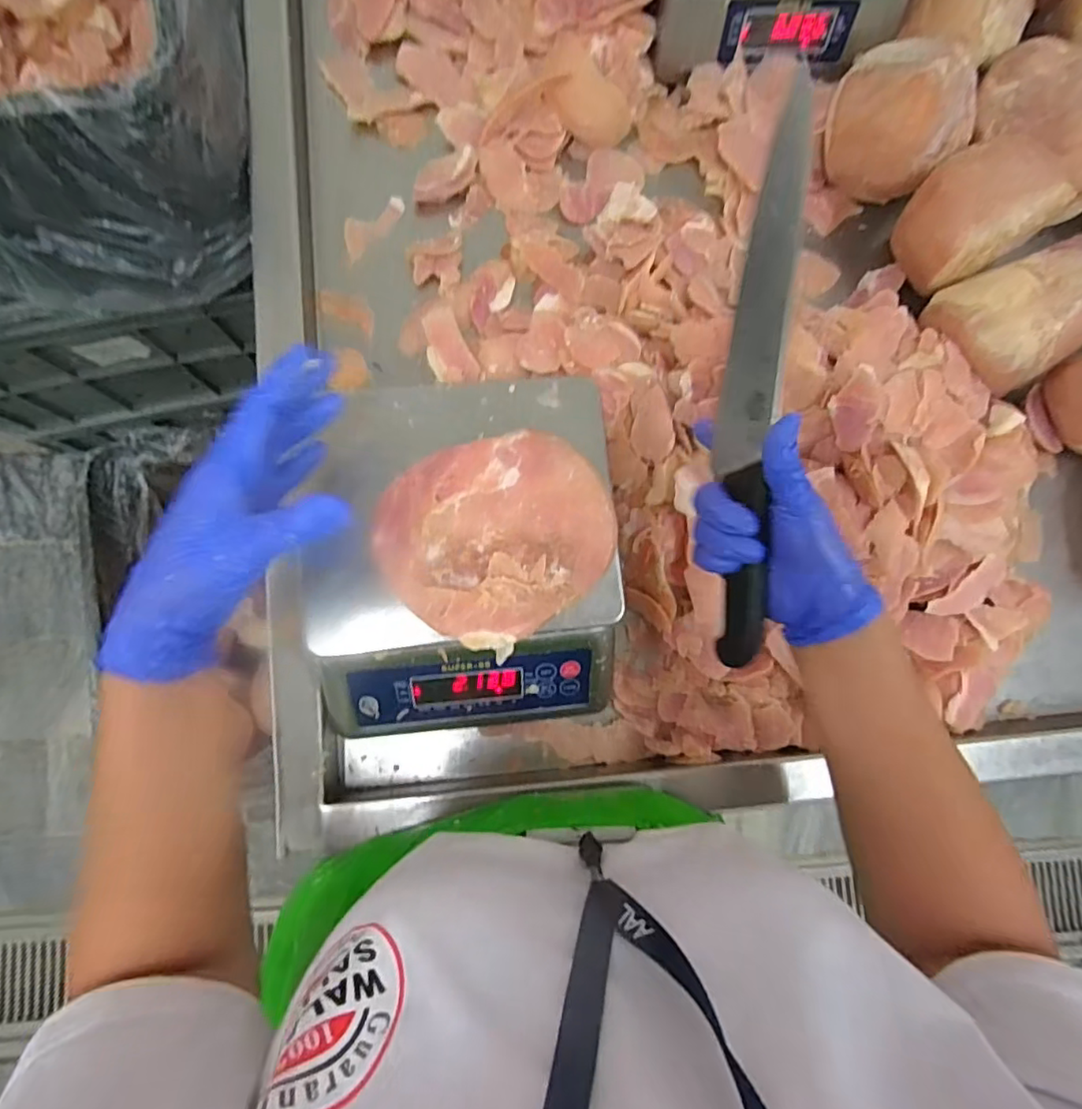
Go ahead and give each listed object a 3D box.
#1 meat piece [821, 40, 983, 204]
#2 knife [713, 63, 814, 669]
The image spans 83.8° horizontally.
[{"bbox_3d":[0.320,-0.390,0.534,0.119,0.088,0.097,30,83,0],"label":"meat piece"},{"bbox_3d":[0.137,-0.103,0.389,0.024,0.055,0.346,3,96,-4],"label":"knife"}]

